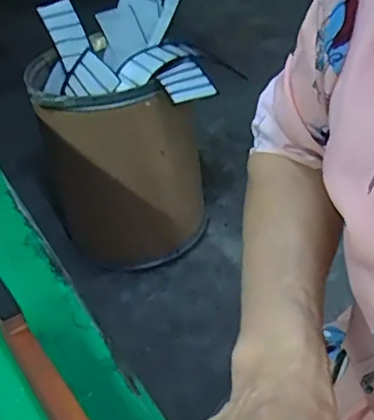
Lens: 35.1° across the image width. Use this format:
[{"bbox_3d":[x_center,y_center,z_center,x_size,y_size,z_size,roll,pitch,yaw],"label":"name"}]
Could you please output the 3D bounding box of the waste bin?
[{"bbox_3d":[-0.183,-0.106,1.457,0.397,0.485,0.294,0,37,11],"label":"waste bin"}]

